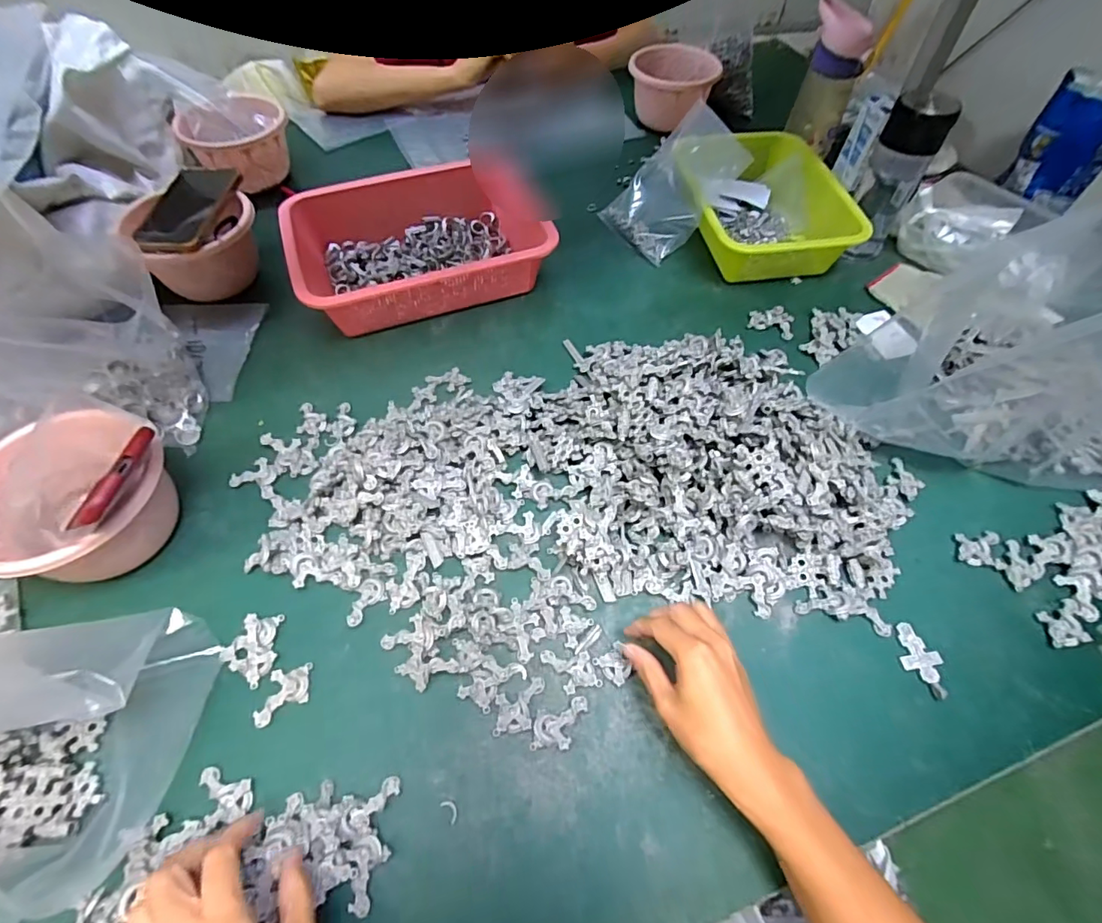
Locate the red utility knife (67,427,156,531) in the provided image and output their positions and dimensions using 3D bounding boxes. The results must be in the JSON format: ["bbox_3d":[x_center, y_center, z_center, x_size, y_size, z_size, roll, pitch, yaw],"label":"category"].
[{"bbox_3d":[-0.317,0.010,0.383,0.011,0.022,0.085,11,57,6],"label":"red utility knife"}]

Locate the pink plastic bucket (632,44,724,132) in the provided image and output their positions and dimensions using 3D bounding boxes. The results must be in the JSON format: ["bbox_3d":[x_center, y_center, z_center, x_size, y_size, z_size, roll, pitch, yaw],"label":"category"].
[{"bbox_3d":[0.199,-0.612,0.878,0.137,0.098,0.124,21,59,12],"label":"pink plastic bucket"}]

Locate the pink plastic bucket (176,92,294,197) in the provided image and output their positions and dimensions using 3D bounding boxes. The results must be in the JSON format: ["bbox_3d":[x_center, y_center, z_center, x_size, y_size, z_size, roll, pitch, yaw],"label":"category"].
[{"bbox_3d":[-0.444,-0.449,0.760,0.139,0.088,0.134,1,57,-1],"label":"pink plastic bucket"}]

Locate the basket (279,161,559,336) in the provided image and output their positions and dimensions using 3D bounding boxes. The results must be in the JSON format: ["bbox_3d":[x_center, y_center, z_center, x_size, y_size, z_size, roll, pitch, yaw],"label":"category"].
[{"bbox_3d":[-0.171,-0.280,0.670,0.298,0.077,0.216,-17,59,-12],"label":"basket"}]

